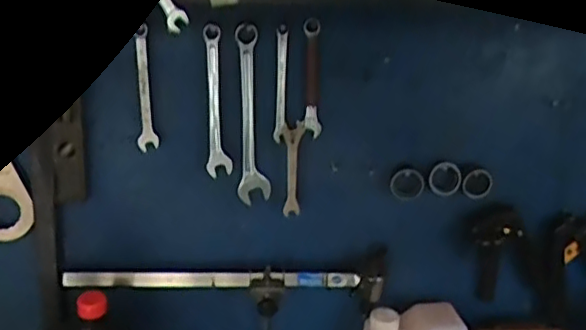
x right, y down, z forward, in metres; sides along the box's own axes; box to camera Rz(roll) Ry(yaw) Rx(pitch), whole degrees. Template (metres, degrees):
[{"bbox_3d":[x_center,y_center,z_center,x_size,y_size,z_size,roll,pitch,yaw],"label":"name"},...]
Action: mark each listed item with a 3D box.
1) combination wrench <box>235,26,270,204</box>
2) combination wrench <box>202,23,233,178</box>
[{"bbox_3d":[-0.047,-0.058,0.735,0.036,0.214,0.007,0,18,-1],"label":"combination wrench"},{"bbox_3d":[-0.091,-0.073,0.715,0.027,0.176,0.006,-2,15,1],"label":"combination wrench"}]

